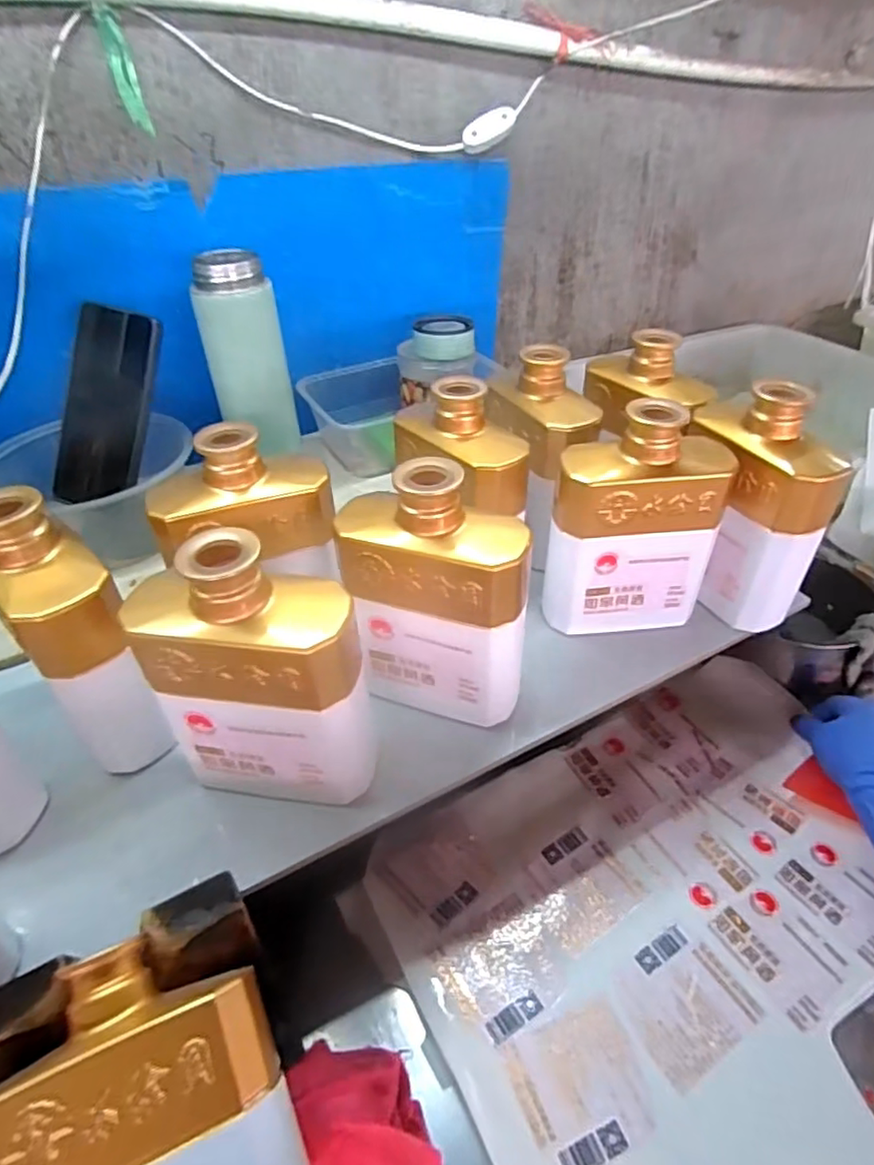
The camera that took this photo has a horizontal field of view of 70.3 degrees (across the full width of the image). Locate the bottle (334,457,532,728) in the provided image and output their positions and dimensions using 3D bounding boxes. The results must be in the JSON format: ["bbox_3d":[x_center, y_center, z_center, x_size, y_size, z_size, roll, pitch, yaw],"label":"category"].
[{"bbox_3d":[-0.003,0.010,0.371,0.115,0.154,0.048,11,43,10],"label":"bottle"}]

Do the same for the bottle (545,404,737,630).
[{"bbox_3d":[0.138,-0.039,0.429,0.117,0.153,0.050,-3,42,-5],"label":"bottle"}]

